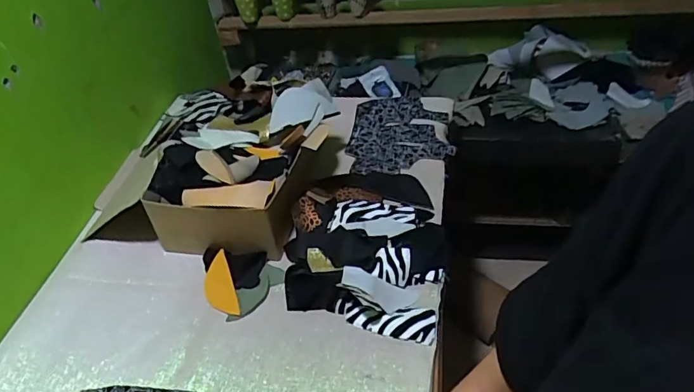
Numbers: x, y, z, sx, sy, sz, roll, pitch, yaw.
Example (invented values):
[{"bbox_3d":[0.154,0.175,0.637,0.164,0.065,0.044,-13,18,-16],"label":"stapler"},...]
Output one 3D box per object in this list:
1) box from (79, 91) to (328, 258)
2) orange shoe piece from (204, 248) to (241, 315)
[{"bbox_3d":[-0.248,-0.053,0.846,0.388,0.168,0.288,4,43,13],"label":"box"},{"bbox_3d":[-0.187,0.131,0.718,0.043,0.008,0.100,-24,60,-1],"label":"orange shoe piece"}]

